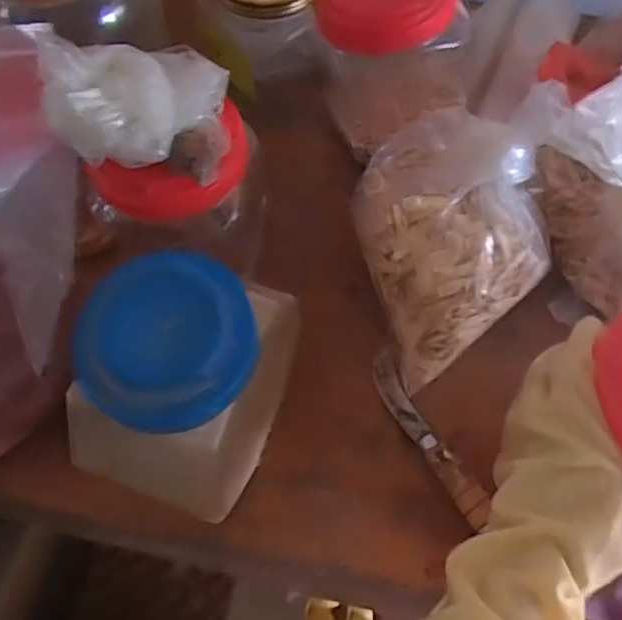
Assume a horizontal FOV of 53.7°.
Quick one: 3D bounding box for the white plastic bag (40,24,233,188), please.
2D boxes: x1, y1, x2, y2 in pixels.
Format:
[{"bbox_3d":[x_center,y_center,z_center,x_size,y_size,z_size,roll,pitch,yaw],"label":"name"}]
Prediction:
[{"bbox_3d":[-0.108,-0.139,0.388,0.104,0.070,0.100,-3,65,0],"label":"white plastic bag"}]

